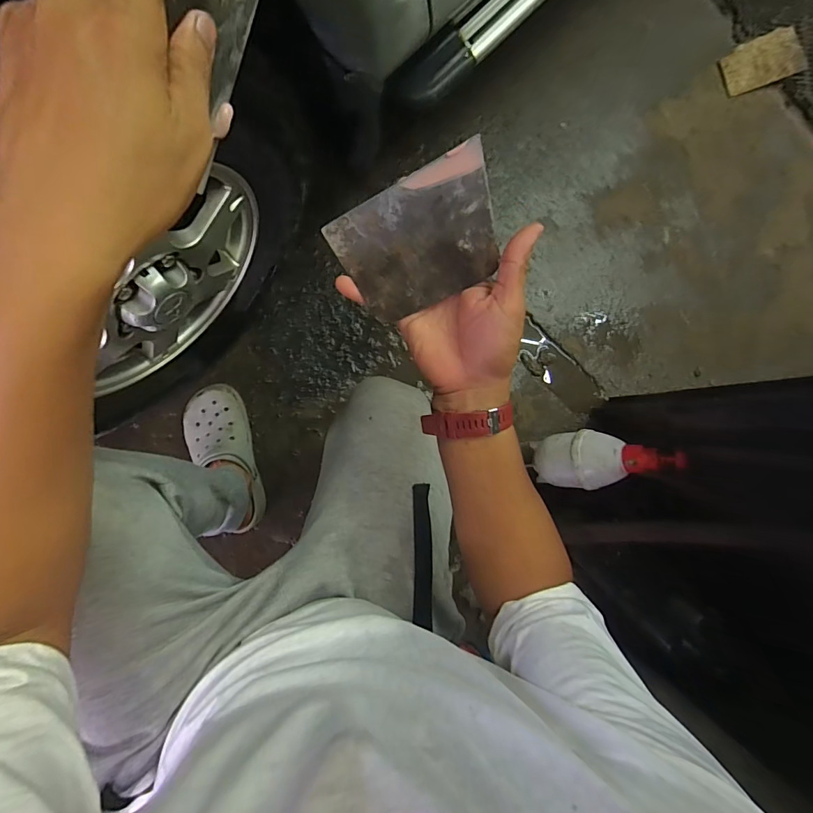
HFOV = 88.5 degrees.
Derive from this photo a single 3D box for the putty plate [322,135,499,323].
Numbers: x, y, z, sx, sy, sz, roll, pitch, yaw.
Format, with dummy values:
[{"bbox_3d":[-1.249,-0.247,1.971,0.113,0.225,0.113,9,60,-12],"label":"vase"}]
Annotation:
[{"bbox_3d":[0.009,-0.135,0.344,0.135,0.004,0.095,-20,98,22],"label":"putty plate"}]

